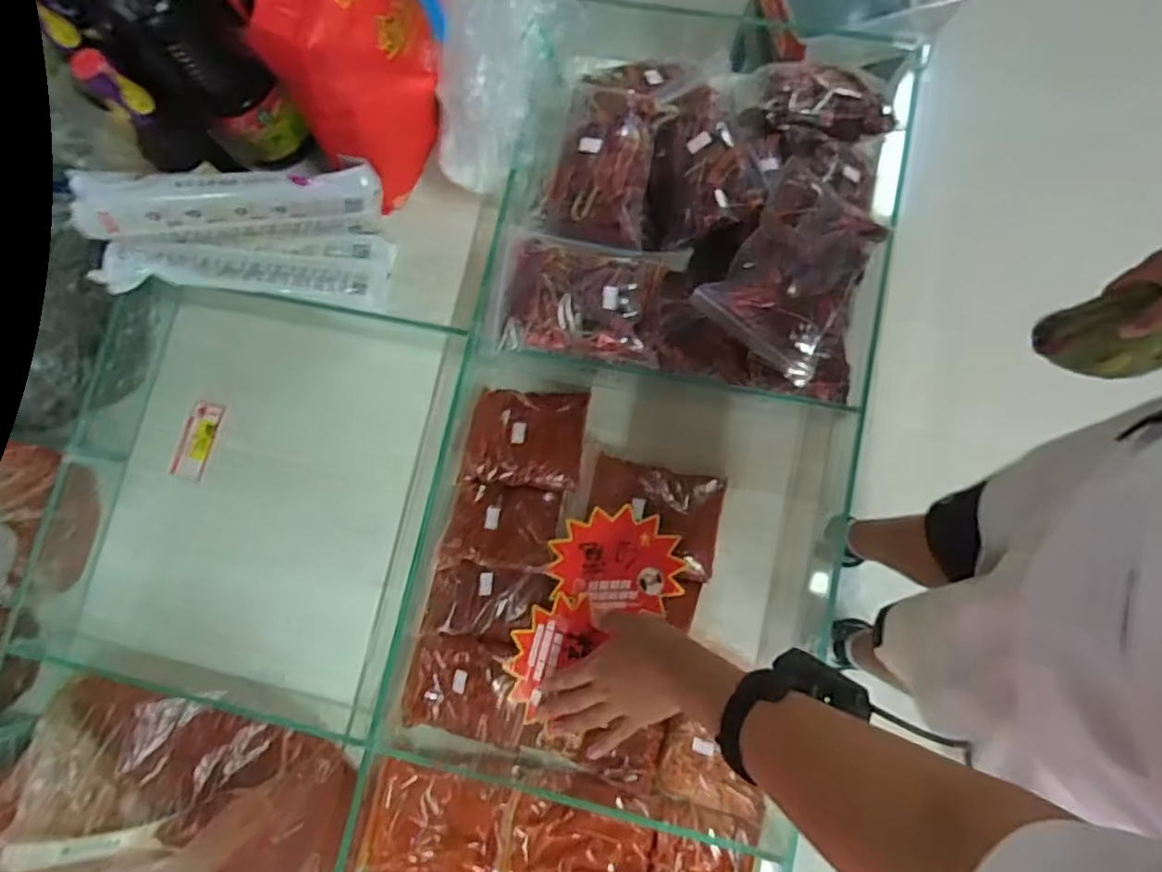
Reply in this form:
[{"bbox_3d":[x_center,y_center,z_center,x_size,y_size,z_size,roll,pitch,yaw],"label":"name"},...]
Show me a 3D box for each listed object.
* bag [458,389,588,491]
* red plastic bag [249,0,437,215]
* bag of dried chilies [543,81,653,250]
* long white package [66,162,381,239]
[{"bbox_3d":[-0.060,-0.001,0.704,0.122,0.015,0.106,5,81,6],"label":"bag"},{"bbox_3d":[-0.211,-0.405,0.639,0.132,0.294,0.193,26,84,8],"label":"red plastic bag"},{"bbox_3d":[0.023,-0.287,0.672,0.095,0.054,0.167,9,81,6],"label":"bag of dried chilies"},{"bbox_3d":[-0.352,-0.244,0.670,0.277,0.059,0.038,-10,76,-17],"label":"long white package"}]

